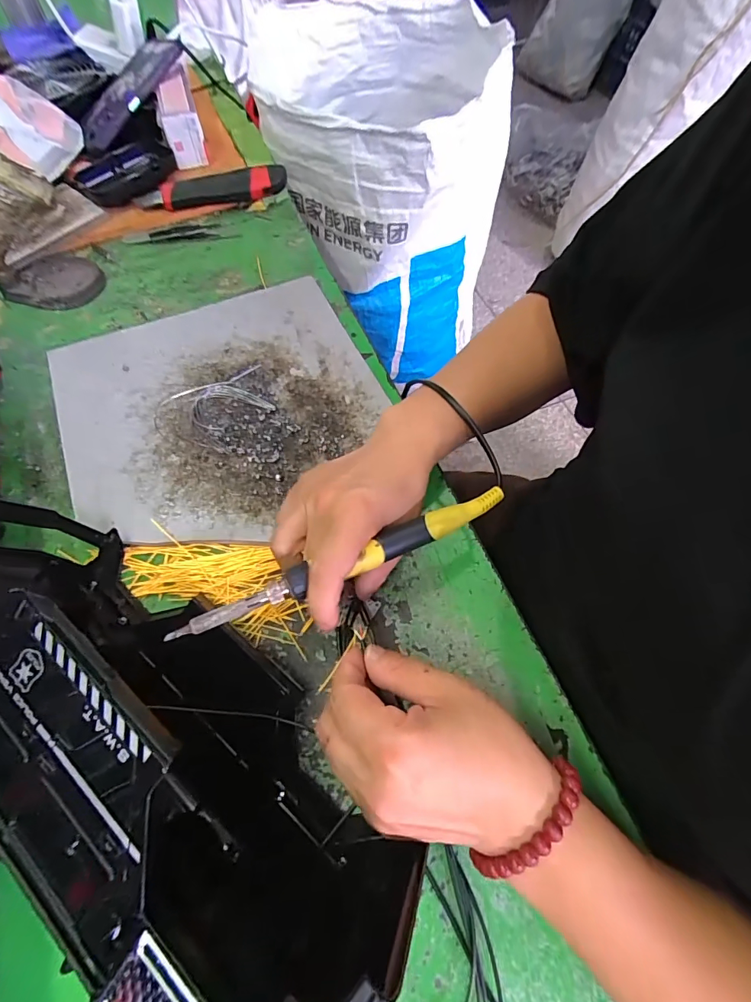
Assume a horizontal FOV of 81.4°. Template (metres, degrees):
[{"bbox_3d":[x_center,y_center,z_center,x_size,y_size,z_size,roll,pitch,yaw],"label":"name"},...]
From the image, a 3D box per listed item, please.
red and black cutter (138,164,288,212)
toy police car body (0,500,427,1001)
[{"bbox_3d":[-0.184,-0.349,0.489,0.164,0.031,0.027,-10,63,-7],"label":"red and black cutter"},{"bbox_3d":[-0.114,0.115,0.220,0.300,0.126,0.102,36,67,16],"label":"toy police car body"}]

